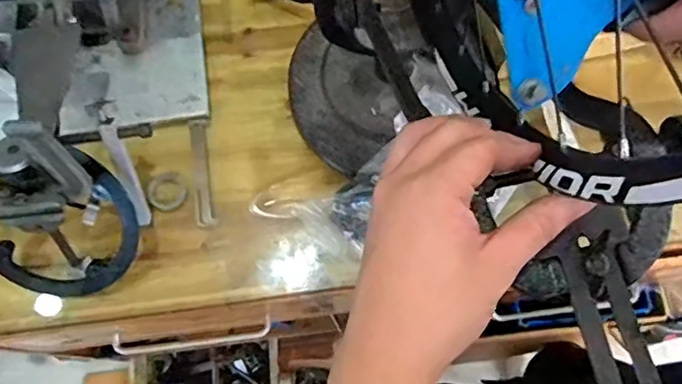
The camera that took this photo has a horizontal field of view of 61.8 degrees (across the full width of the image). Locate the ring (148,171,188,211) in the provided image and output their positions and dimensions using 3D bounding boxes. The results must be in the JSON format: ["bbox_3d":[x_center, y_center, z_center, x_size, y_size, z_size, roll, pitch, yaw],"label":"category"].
[{"bbox_3d":[-0.203,-0.002,0.665,0.042,0.007,0.046,-17,72,-5],"label":"ring"}]

